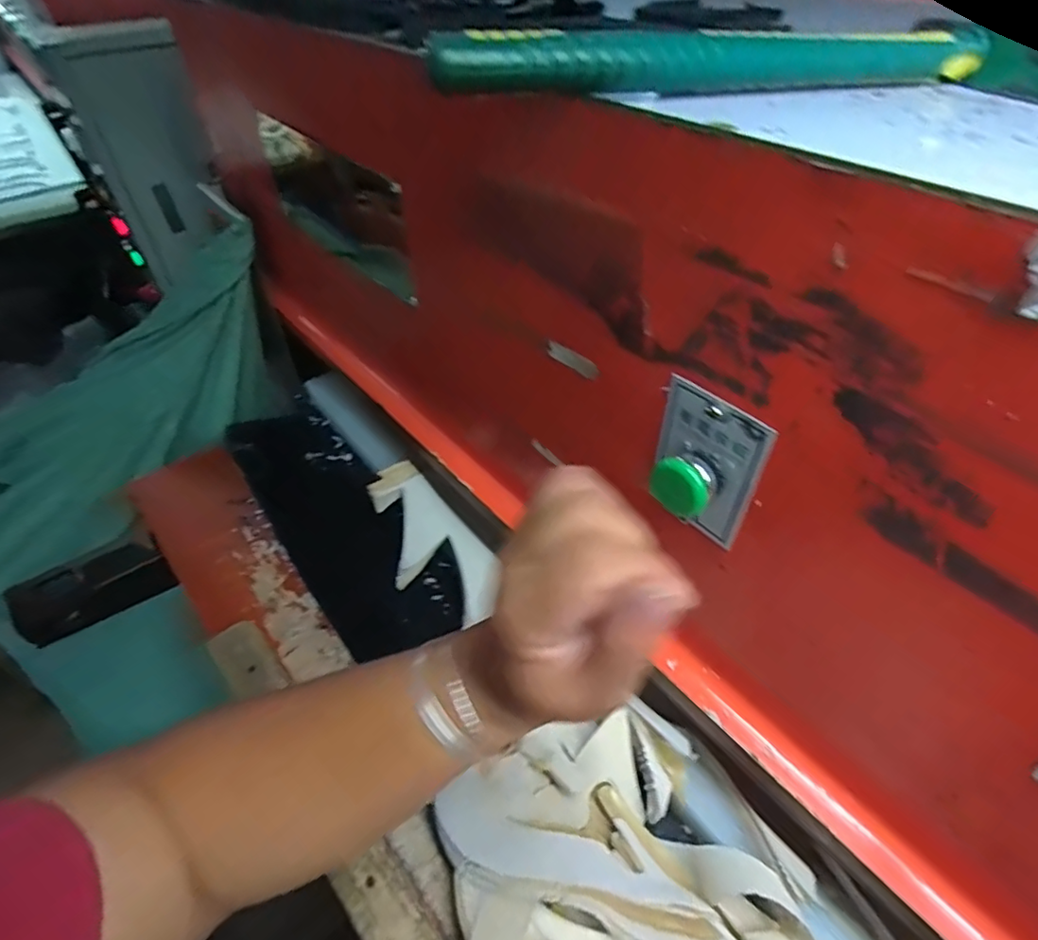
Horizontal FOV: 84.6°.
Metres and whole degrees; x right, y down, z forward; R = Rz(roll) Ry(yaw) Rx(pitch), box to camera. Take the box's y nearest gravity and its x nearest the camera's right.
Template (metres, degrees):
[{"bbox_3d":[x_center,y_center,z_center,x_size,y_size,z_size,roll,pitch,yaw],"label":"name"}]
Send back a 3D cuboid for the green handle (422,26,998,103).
[{"bbox_3d":[0.096,-0.188,0.269,0.267,0.030,0.021,-6,43,-9],"label":"green handle"}]

